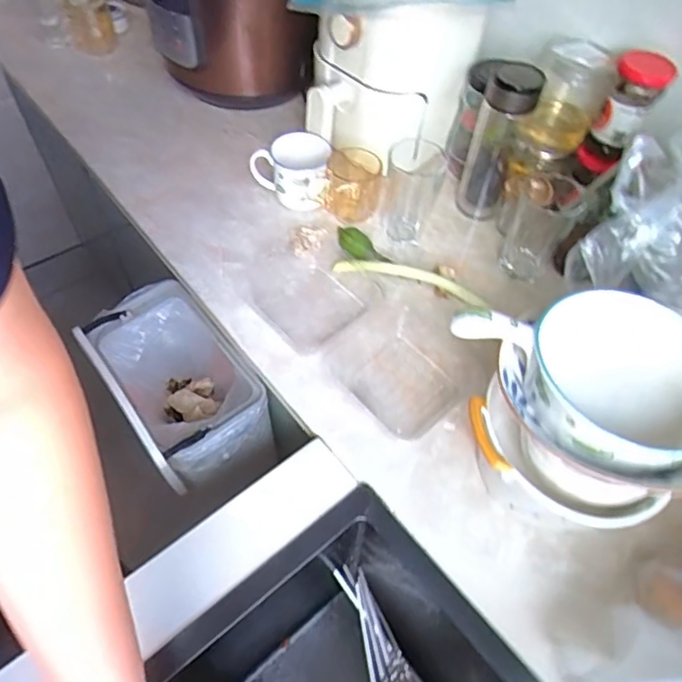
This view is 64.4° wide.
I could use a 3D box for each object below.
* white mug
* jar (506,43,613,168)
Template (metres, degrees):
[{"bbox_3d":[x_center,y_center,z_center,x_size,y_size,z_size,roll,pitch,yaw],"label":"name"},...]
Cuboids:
[{"bbox_3d":[-0.071,-0.234,0.765,0.108,0.078,0.083,5,54,0],"label":"white mug"},{"bbox_3d":[0.287,-0.305,0.706,0.089,0.131,0.091,27,57,15],"label":"jar"}]

